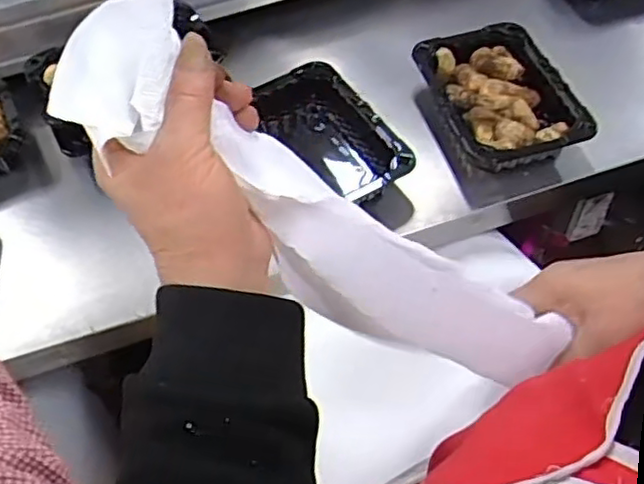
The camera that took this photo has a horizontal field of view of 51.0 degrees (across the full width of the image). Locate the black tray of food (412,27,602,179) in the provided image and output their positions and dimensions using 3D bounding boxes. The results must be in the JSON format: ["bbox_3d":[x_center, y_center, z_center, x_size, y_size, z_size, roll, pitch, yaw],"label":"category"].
[{"bbox_3d":[0.181,-0.149,0.693,0.135,0.036,0.187,-13,54,-4],"label":"black tray of food"}]

